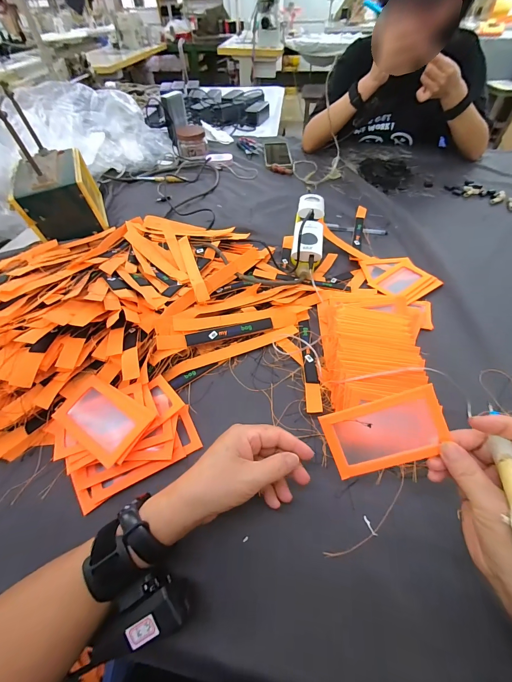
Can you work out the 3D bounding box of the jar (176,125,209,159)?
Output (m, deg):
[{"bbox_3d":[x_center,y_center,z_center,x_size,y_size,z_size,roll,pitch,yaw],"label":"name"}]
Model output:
[{"bbox_3d":[-0.192,-0.597,0.854,0.088,0.057,0.099,-12,54,-8],"label":"jar"}]

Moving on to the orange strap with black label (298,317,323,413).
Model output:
[{"bbox_3d":[0.080,0.029,0.422,0.021,0.007,0.163,1,53,1],"label":"orange strap with black label"}]

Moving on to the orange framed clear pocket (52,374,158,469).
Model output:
[{"bbox_3d":[-0.181,0.089,0.336,0.106,0.009,0.071,29,62,18],"label":"orange framed clear pocket"}]

